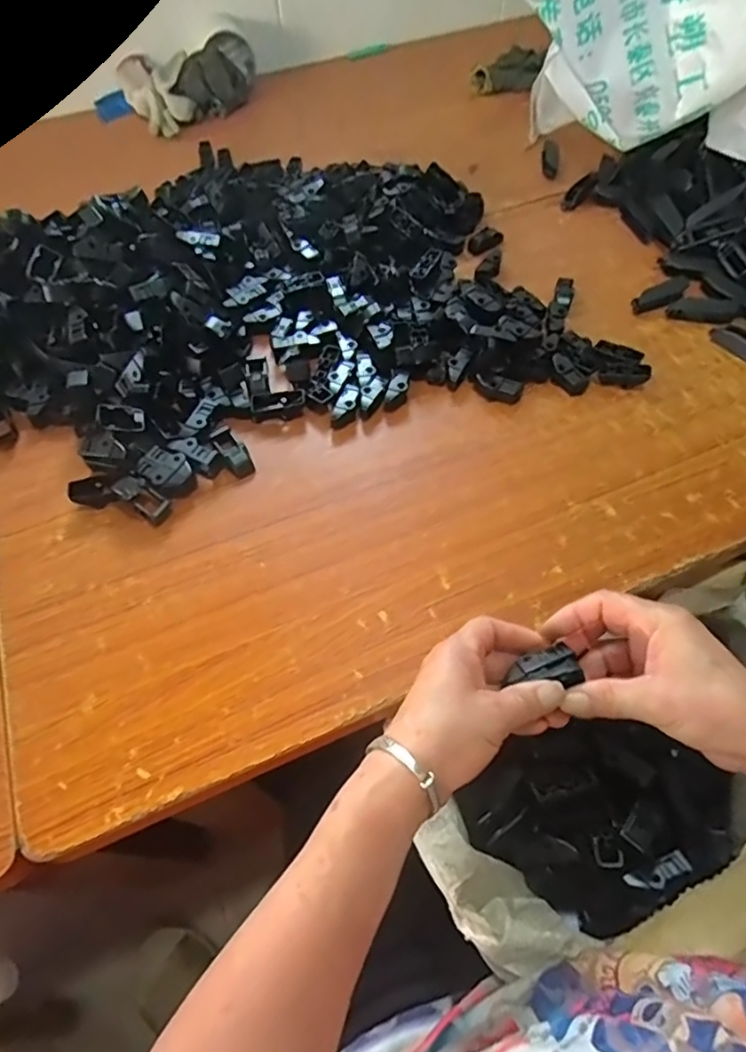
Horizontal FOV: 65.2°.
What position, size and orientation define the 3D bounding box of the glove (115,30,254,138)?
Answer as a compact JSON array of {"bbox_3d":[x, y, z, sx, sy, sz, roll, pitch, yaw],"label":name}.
[{"bbox_3d":[-0.268,-0.657,0.851,0.190,0.062,0.139,-18,61,-10],"label":"glove"}]

